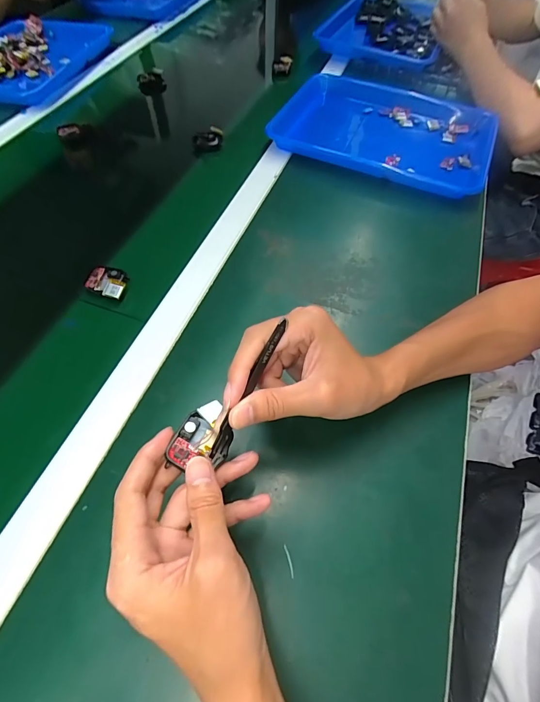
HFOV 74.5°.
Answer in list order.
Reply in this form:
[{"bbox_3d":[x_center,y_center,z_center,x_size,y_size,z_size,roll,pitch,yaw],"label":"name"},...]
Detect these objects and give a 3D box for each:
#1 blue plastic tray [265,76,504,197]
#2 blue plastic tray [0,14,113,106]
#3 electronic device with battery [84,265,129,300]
[{"bbox_3d":[0.197,-0.369,0.592,0.328,0.044,0.278,22,60,12],"label":"blue plastic tray"},{"bbox_3d":[-0.490,-0.591,0.717,0.265,0.040,0.343,5,58,2],"label":"blue plastic tray"},{"bbox_3d":[-0.188,-0.080,0.414,0.049,0.017,0.041,16,59,8],"label":"electronic device with battery"}]

